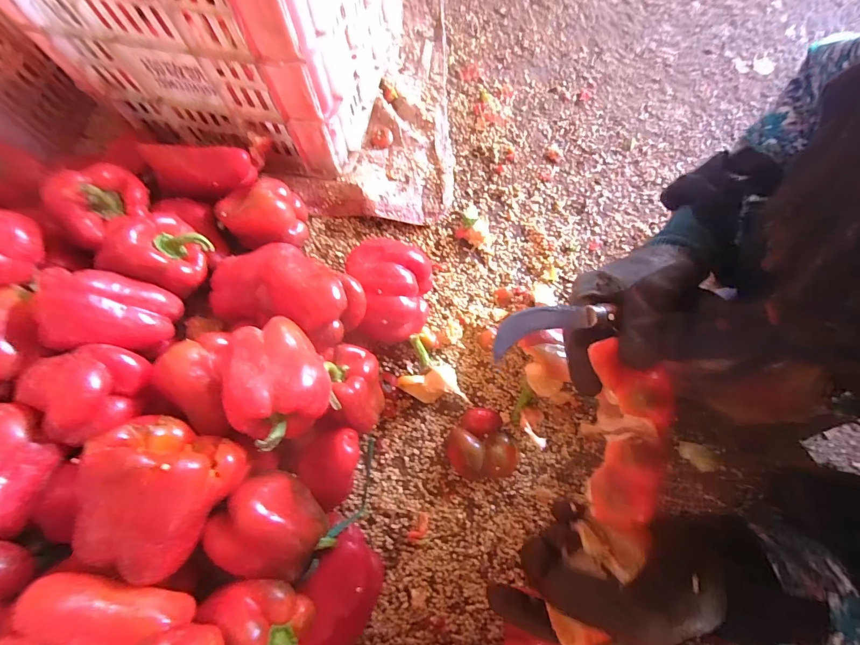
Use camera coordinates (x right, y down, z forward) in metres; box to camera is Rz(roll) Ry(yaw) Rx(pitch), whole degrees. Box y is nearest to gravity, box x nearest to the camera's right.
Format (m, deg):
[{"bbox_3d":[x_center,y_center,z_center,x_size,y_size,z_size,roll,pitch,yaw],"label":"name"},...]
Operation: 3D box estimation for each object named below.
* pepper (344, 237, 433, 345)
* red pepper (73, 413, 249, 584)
[{"bbox_3d":[-0.051,-0.037,0.472,0.098,0.086,0.109,7,74,1],"label":"pepper"},{"bbox_3d":[-0.205,0.133,0.281,0.086,0.065,0.104,19,75,4],"label":"red pepper"}]

